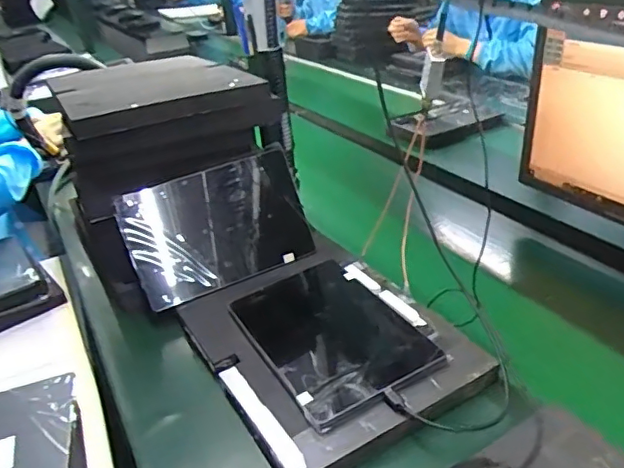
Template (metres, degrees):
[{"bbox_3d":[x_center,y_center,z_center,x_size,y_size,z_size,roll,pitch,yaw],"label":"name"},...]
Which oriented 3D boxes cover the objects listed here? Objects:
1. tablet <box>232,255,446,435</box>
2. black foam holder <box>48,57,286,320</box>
[{"bbox_3d":[0.027,0.113,0.687,0.183,0.019,0.247,-20,32,-22],"label":"tablet"},{"bbox_3d":[-0.216,-0.171,0.832,0.290,0.135,0.278,-19,32,-21],"label":"black foam holder"}]

